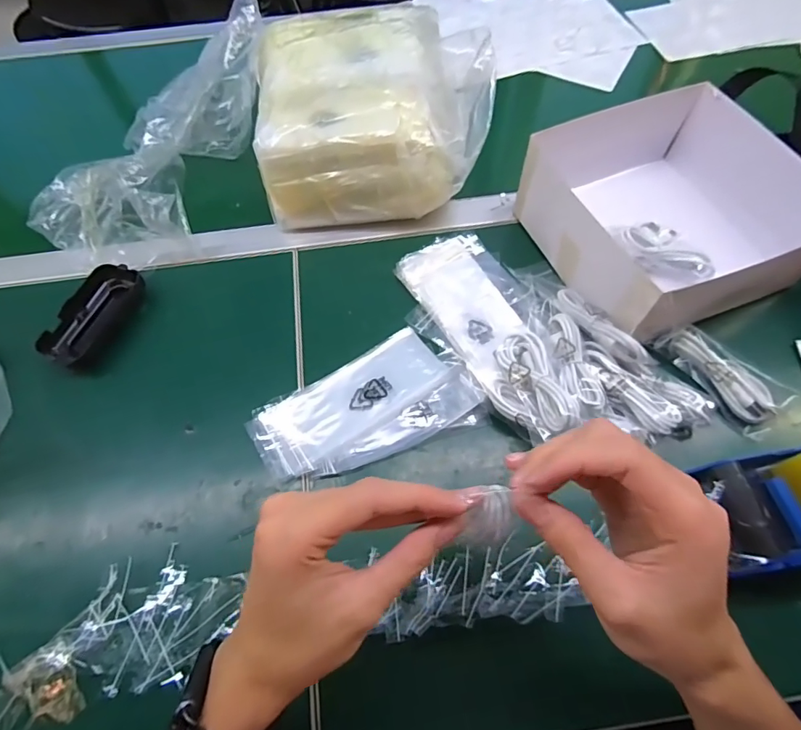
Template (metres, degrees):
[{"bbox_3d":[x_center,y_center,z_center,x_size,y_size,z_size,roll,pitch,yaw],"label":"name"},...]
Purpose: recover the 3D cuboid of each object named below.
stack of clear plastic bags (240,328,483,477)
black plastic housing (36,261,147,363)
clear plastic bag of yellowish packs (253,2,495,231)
[{"bbox_3d":[-0.033,0.032,0.413,0.193,0.011,0.104,-18,64,-7],"label":"stack of clear plastic bags"},{"bbox_3d":[-0.301,-0.050,0.455,0.052,0.024,0.106,19,65,12],"label":"black plastic housing"},{"bbox_3d":[-0.032,-0.275,0.509,0.229,0.127,0.226,-7,63,-1],"label":"clear plastic bag of yellowish packs"}]

